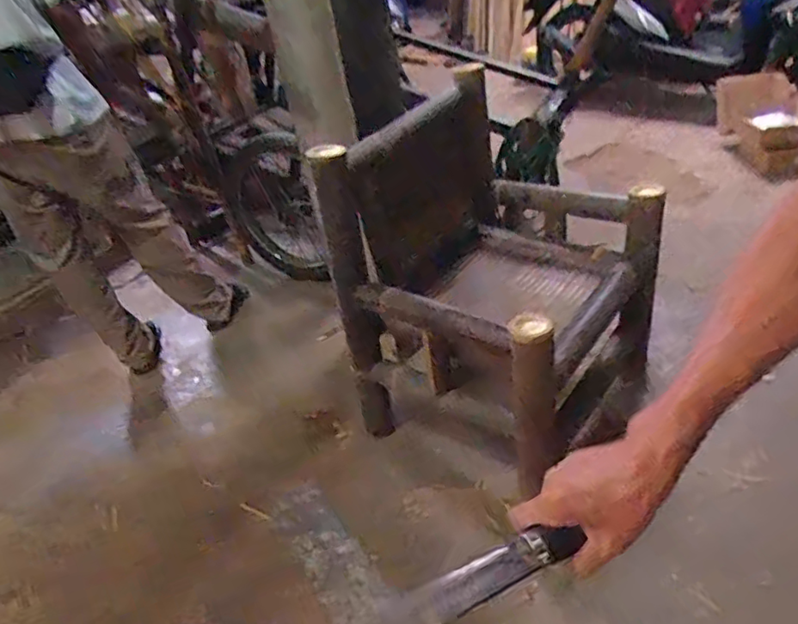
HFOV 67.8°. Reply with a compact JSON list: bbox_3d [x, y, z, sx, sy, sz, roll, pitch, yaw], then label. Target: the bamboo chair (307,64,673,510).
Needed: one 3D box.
[{"bbox_3d":[0.272,-0.107,1.415,0.566,0.708,0.707,18,44,34],"label":"bamboo chair"}]

